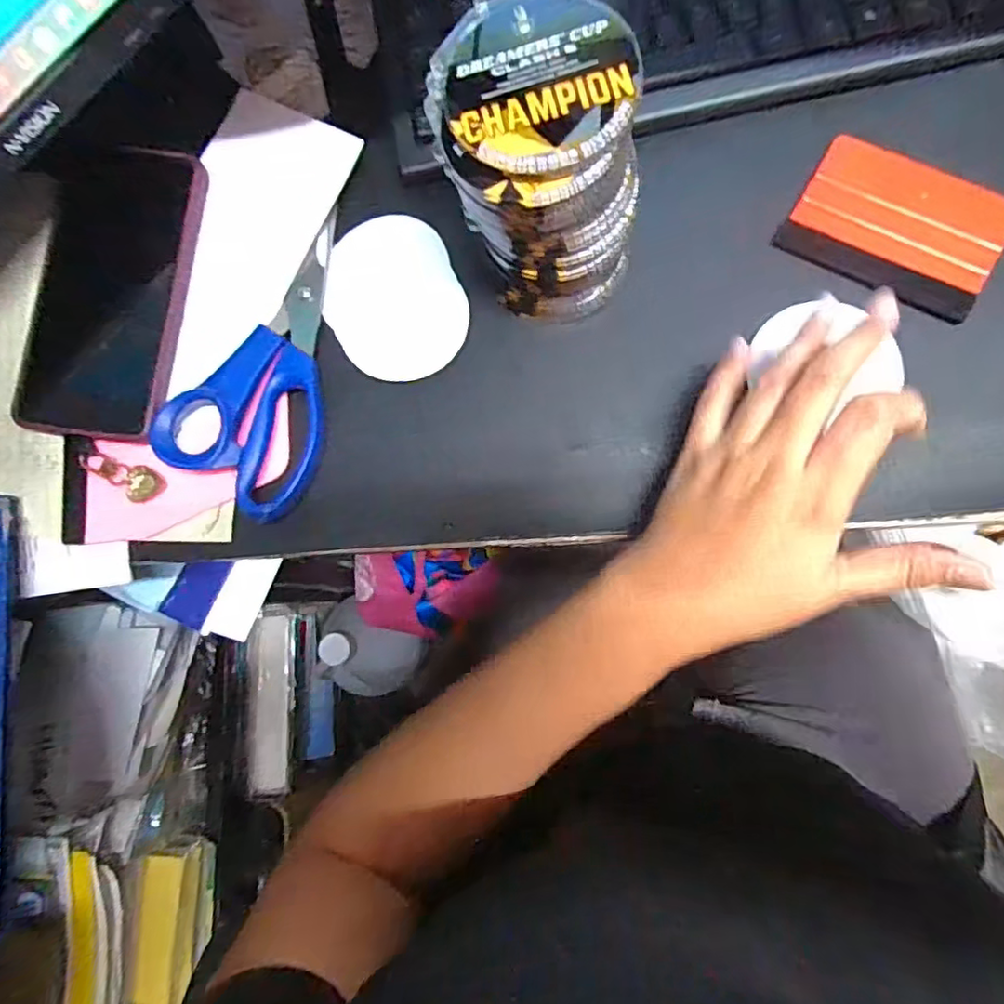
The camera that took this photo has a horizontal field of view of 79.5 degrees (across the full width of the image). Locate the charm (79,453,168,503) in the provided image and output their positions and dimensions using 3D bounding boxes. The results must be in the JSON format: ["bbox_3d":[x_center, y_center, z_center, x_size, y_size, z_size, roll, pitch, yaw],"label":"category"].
[{"bbox_3d":[-0.214,-0.017,0.340,0.052,0.010,0.018,32,87,9],"label":"charm"}]

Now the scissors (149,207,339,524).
[{"bbox_3d":[-0.139,-0.078,0.336,0.081,0.025,0.169,3,83,7],"label":"scissors"}]

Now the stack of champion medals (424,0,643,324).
[{"bbox_3d":[0.018,-0.152,0.287,0.080,0.114,0.094,-13,82,4],"label":"stack of champion medals"}]

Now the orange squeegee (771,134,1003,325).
[{"bbox_3d":[0.206,-0.145,0.315,0.098,0.012,0.070,31,87,9],"label":"orange squeegee"}]

